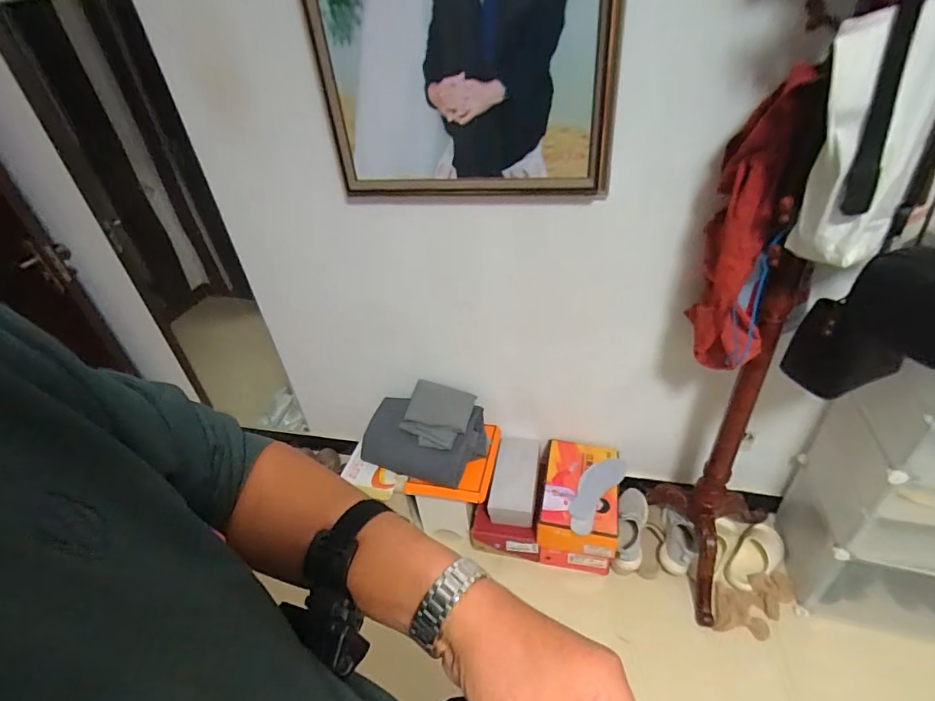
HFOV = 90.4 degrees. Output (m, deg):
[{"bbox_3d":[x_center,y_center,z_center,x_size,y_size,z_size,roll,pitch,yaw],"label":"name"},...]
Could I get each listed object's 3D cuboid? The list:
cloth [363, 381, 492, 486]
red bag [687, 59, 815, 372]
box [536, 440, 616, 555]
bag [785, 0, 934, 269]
[{"bbox_3d":[-0.136,0.257,1.495,0.376,0.175,0.271,7,38,18],"label":"cloth"},{"bbox_3d":[0.567,-0.227,0.949,0.144,0.546,0.201,12,40,23],"label":"red bag"},{"bbox_3d":[0.357,0.458,1.484,0.226,0.132,0.350,4,37,14],"label":"box"},{"bbox_3d":[0.600,-0.300,0.696,0.165,0.335,0.079,6,38,16],"label":"bag"}]

